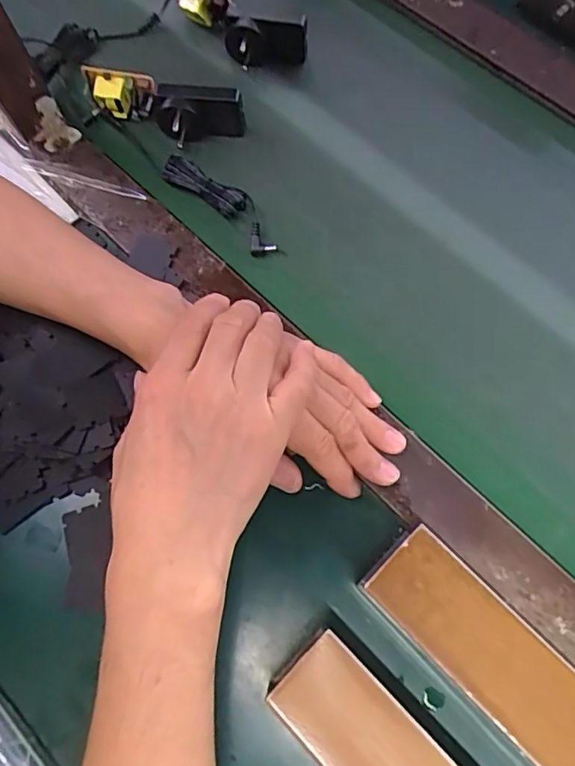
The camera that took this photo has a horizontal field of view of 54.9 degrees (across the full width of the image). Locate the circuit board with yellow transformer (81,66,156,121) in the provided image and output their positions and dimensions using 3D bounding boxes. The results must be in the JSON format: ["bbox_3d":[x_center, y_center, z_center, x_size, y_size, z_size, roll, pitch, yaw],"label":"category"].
[{"bbox_3d":[-0.143,-0.245,0.470,0.064,0.034,0.022,14,71,6],"label":"circuit board with yellow transformer"}]

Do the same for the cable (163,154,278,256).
[{"bbox_3d":[-0.052,-0.147,0.446,0.116,0.015,0.028,42,75,14],"label":"cable"}]

